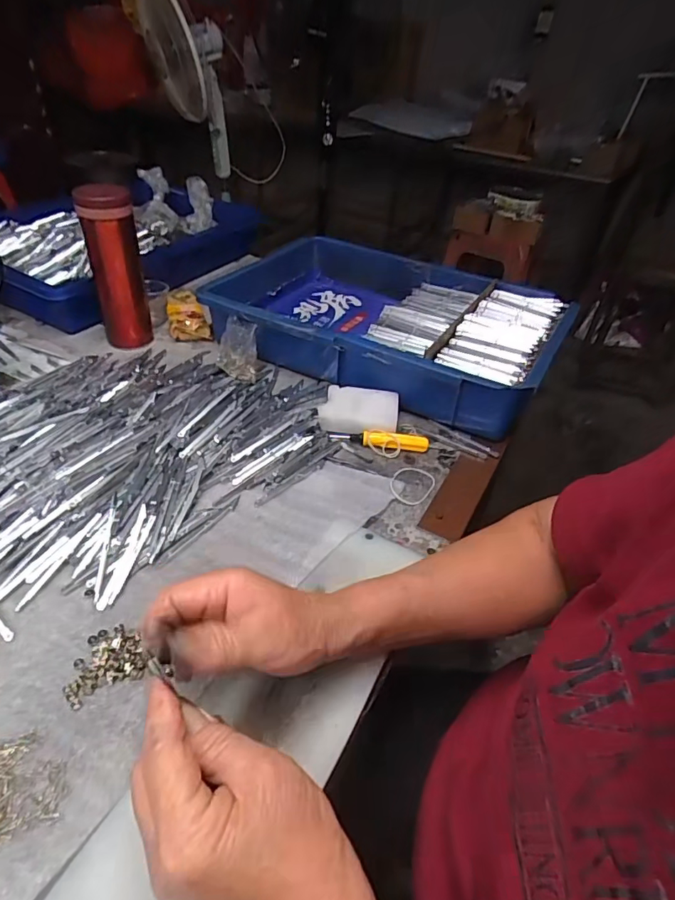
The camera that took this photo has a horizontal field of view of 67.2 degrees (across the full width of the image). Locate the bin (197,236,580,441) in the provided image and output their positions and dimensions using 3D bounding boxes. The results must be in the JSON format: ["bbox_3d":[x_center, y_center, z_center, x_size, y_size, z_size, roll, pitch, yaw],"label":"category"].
[{"bbox_3d":[0.067,-0.175,0.685,0.427,0.090,0.290,24,42,20],"label":"bin"}]

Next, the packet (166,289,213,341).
[{"bbox_3d":[-0.215,-0.192,0.727,0.054,0.034,0.115,-9,42,-19],"label":"packet"}]

